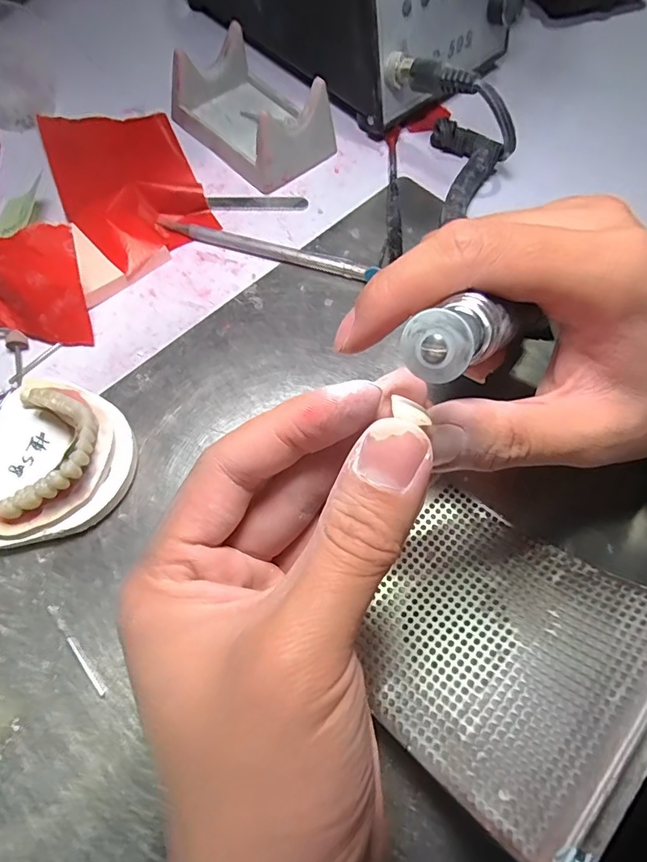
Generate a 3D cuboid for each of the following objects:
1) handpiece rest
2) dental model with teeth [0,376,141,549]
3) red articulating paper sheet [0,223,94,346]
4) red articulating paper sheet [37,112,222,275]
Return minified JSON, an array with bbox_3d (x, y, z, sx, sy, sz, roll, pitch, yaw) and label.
[{"bbox_3d":[-0.046,-0.210,0.313,0.062,0.042,0.095,-40,73,-18],"label":"handpiece rest"},{"bbox_3d":[-0.121,0.012,0.211,0.069,0.037,0.073,10,65,2],"label":"dental model with teeth"},{"bbox_3d":[-0.160,-0.076,0.247,0.077,0.056,0.006,8,24,8],"label":"red articulating paper sheet"},{"bbox_3d":[-0.122,-0.158,0.299,0.080,0.018,0.137,-21,68,-12],"label":"red articulating paper sheet"}]

